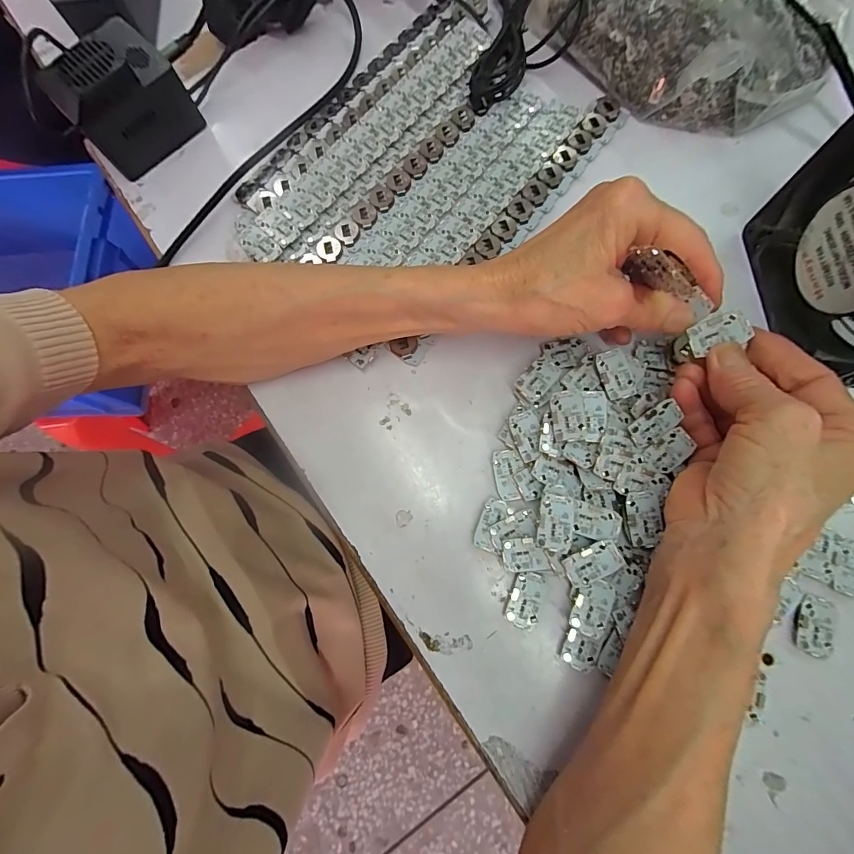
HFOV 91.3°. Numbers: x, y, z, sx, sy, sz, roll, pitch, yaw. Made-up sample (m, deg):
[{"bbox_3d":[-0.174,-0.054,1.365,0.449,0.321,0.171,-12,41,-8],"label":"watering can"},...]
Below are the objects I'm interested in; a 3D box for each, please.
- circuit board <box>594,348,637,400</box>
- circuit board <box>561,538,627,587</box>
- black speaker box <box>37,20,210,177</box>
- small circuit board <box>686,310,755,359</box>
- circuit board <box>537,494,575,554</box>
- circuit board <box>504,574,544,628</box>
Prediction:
[{"bbox_3d":[0.112,-0.031,0.247,0.020,0.004,0.029,-18,88,-4],"label":"circuit board"},{"bbox_3d":[0.088,0.073,0.222,0.029,0.004,0.017,-32,86,7],"label":"circuit board"},{"bbox_3d":[-0.218,-0.236,0.296,0.057,0.058,0.077,41,82,12],"label":"black speaker box"},{"bbox_3d":[0.153,-0.049,0.219,0.029,0.004,0.018,-20,87,11],"label":"small circuit board"},{"bbox_3d":[0.070,0.052,0.226,0.018,0.004,0.029,7,80,17],"label":"circuit board"},{"bbox_3d":[0.055,0.096,0.233,0.017,0.005,0.028,15,78,7],"label":"circuit board"}]

